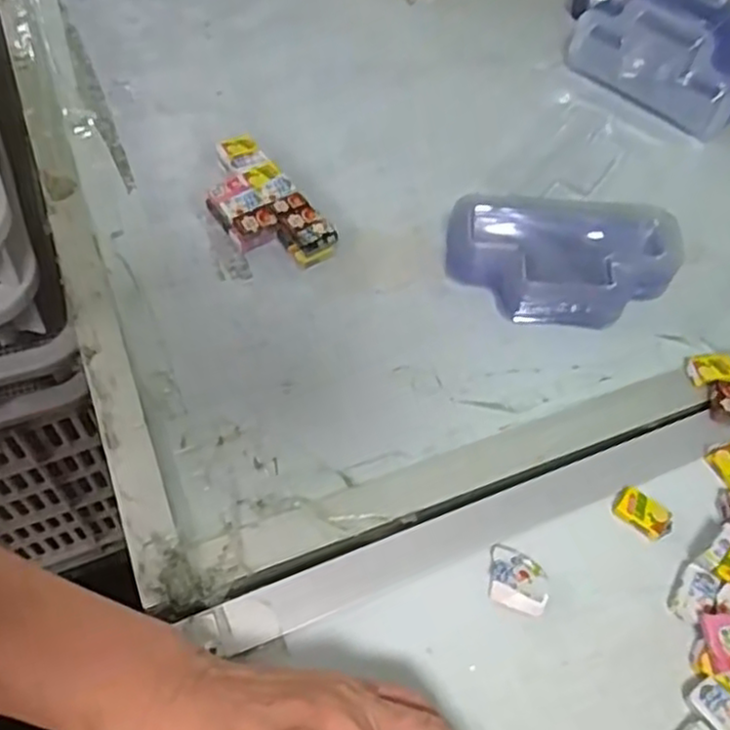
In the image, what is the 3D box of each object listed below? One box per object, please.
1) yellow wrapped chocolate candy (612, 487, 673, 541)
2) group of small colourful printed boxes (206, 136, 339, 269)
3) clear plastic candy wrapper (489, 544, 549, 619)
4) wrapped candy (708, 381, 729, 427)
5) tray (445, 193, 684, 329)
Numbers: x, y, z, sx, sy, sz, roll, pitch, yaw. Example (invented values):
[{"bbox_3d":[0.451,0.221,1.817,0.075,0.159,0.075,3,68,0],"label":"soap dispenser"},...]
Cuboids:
[{"bbox_3d":[0.146,0.078,0.378,0.028,0.010,0.017,36,61,19],"label":"yellow wrapped chocolate candy"},{"bbox_3d":[-0.070,-0.104,0.480,0.053,0.024,0.109,-31,63,-22],"label":"group of small colourful printed boxes"},{"bbox_3d":[0.076,0.106,0.357,0.030,0.008,0.029,18,57,9],"label":"clear plastic candy wrapper"},{"bbox_3d":[0.209,0.023,0.418,0.017,0.007,0.030,14,57,6],"label":"wrapped candy"},{"bbox_3d":[0.122,-0.062,0.453,0.138,0.045,0.071,6,56,1],"label":"tray"}]

